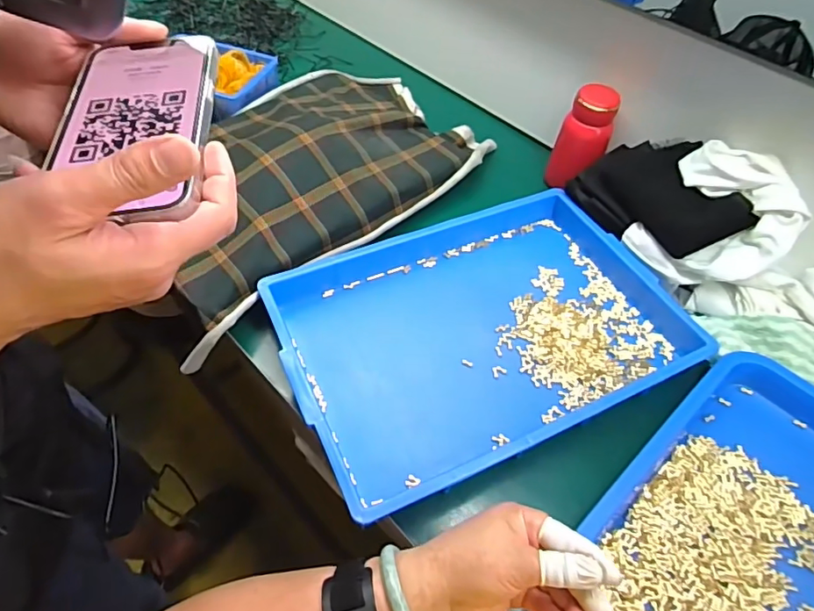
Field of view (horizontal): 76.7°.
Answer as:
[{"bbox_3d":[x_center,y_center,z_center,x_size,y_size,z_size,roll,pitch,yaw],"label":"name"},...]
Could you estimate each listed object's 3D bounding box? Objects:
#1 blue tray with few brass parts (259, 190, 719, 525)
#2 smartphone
[{"bbox_3d":[0.083,0.021,0.583,0.432,0.054,0.307,-18,55,-17],"label":"blue tray with few brass parts"},{"bbox_3d":[-0.138,-0.097,0.262,0.071,0.013,0.140,-3,52,-6],"label":"smartphone"}]

